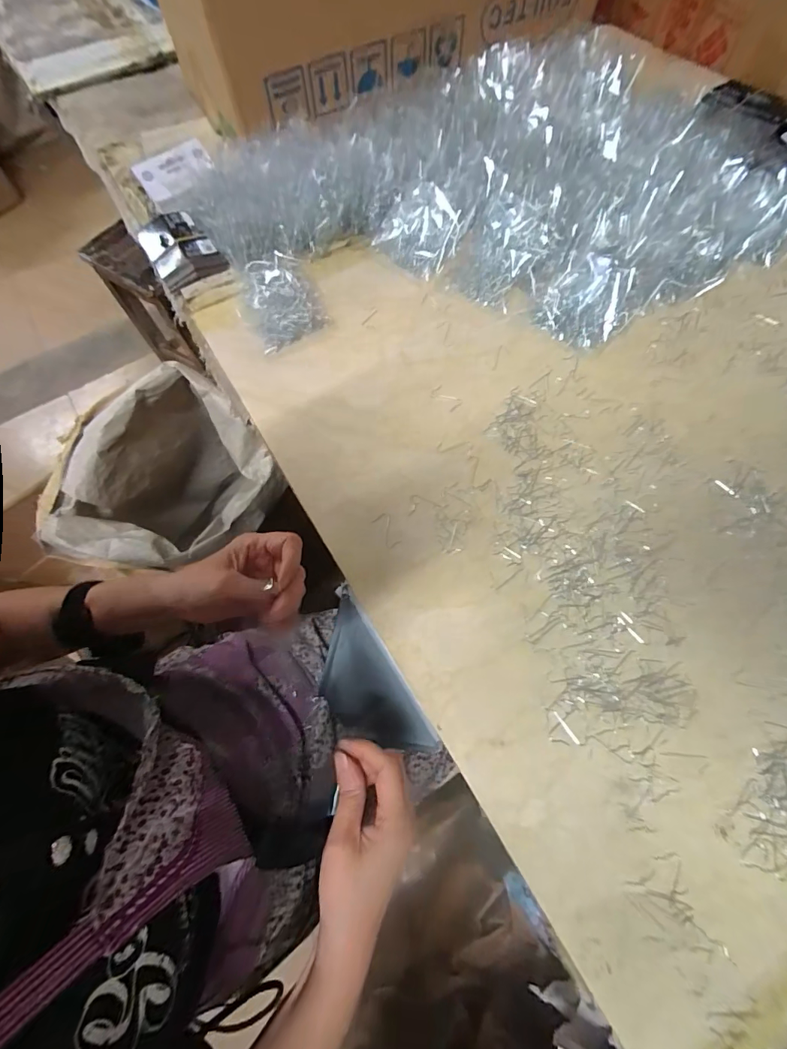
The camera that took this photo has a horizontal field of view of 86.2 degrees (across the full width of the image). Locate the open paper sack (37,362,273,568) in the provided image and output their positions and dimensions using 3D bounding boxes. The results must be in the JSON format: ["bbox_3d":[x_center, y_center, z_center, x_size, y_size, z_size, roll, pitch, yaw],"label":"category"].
[{"bbox_3d":[-0.365,-0.057,0.763,0.303,0.431,0.276,-27,70,-9],"label":"open paper sack"}]

